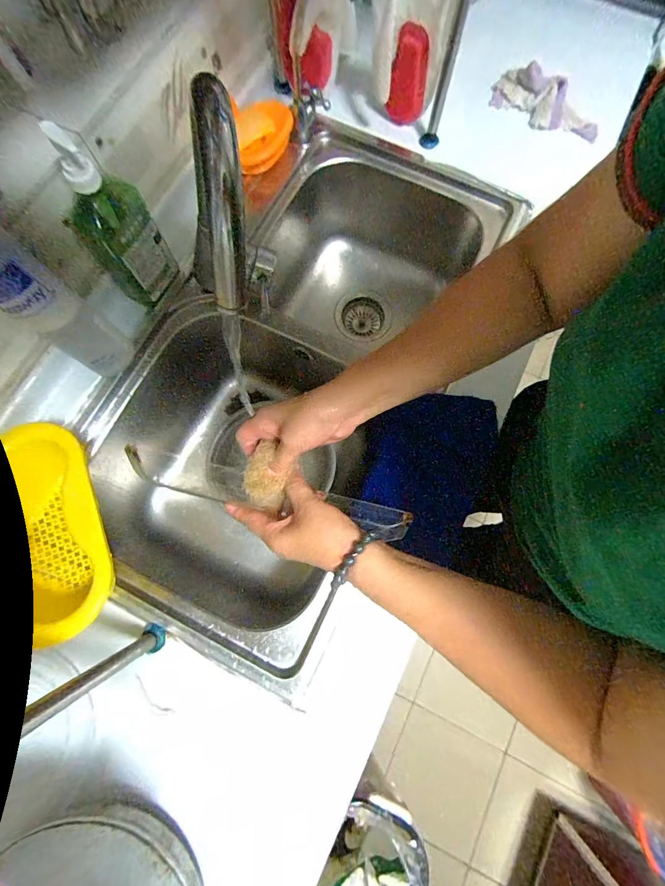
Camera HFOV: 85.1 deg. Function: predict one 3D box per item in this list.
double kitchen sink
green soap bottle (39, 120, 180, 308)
[{"bbox_3d":[-0.068,-0.115,0.605,0.398,0.233,0.767,25,79,5],"label":"double kitchen sink"},{"bbox_3d":[-0.253,-0.249,0.421,0.087,0.191,0.055,-37,81,-8],"label":"green soap bottle"}]

